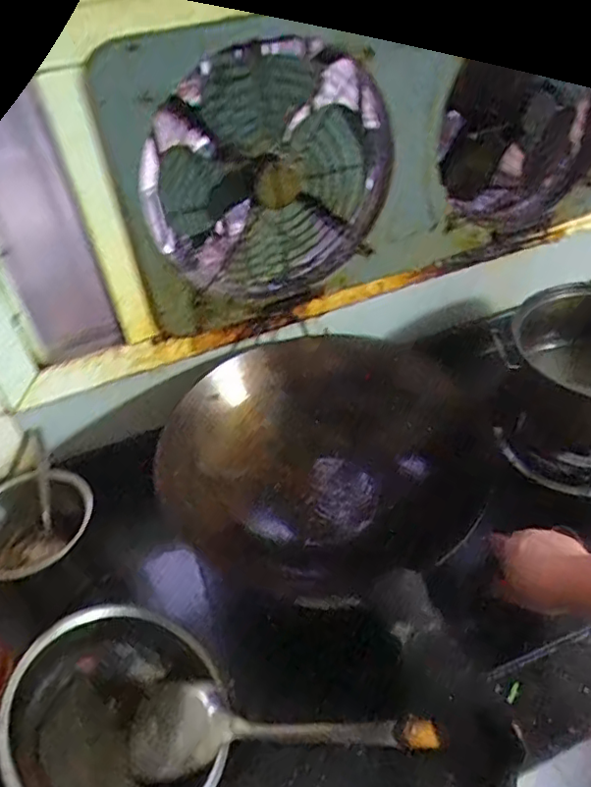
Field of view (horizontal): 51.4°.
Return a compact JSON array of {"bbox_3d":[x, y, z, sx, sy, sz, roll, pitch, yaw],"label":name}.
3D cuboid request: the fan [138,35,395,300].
[{"bbox_3d":[-0.028,-0.259,0.773,0.317,0.305,0.078,-16,44,-10],"label":"fan"}]

